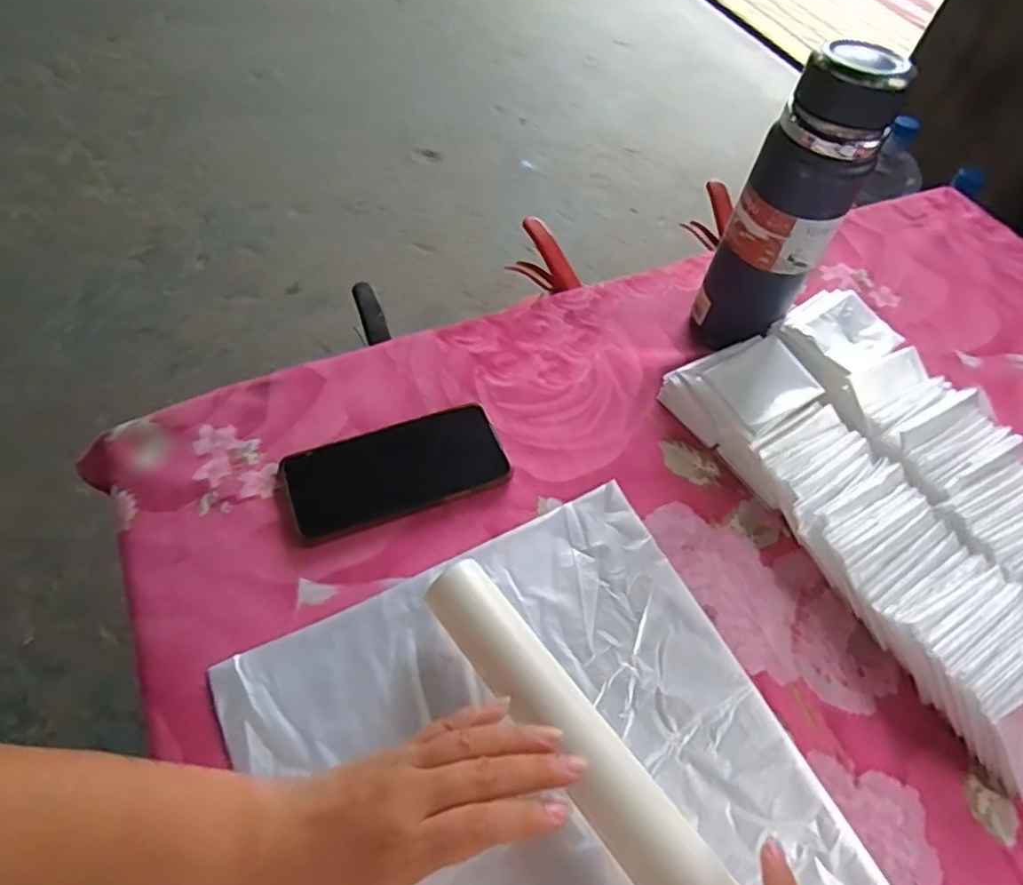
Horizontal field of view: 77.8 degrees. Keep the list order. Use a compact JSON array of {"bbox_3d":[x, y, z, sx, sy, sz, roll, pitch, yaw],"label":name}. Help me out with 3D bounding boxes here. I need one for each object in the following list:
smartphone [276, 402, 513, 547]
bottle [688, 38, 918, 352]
[{"bbox_3d":[-0.088,0.018,0.476,0.161,0.014,0.083,-17,59,-16],"label":"smartphone"},{"bbox_3d":[0.214,-0.176,0.496,0.074,0.231,0.069,24,58,11],"label":"bottle"}]

